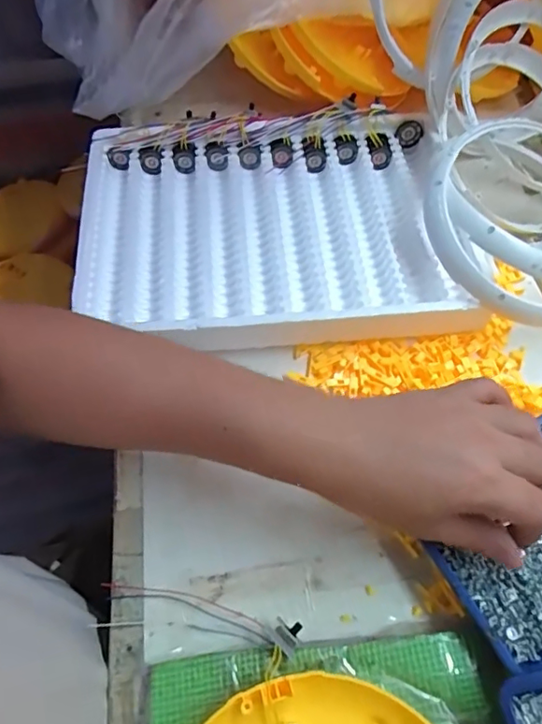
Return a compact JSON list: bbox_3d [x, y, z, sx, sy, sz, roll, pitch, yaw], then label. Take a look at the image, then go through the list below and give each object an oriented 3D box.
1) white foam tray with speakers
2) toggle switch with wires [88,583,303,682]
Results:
[{"bbox_3d":[-0.001,-0.136,0.484,0.333,0.043,0.271,-6,63,-2],"label":"white foam tray with speakers"},{"bbox_3d":[-0.051,0.173,0.345,0.137,0.024,0.035,12,64,7],"label":"toggle switch with wires"}]

